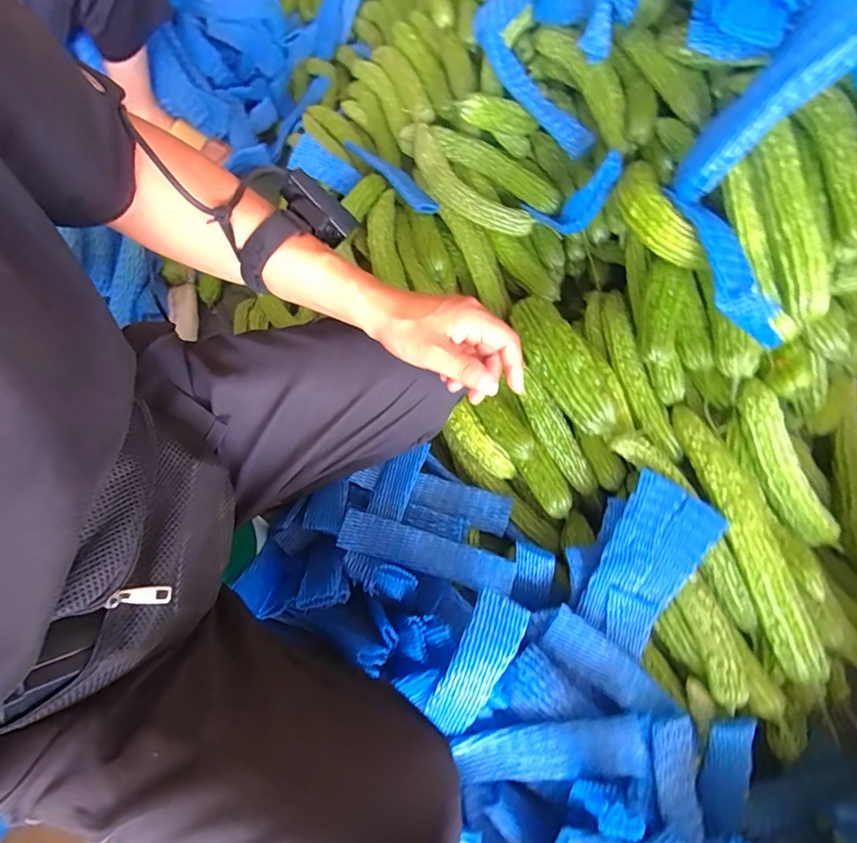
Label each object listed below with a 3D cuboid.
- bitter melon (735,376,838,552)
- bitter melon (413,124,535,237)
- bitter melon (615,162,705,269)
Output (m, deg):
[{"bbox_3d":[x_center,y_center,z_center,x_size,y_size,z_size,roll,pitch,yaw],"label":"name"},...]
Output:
[{"bbox_3d":[0.456,0.059,0.613,0.053,0.042,0.241,-33,99,-16],"label":"bitter melon"},{"bbox_3d":[0.062,-0.390,0.796,0.251,0.044,0.071,39,69,-1],"label":"bitter melon"},{"bbox_3d":[0.292,-0.268,0.600,0.084,0.043,0.169,-15,68,-9],"label":"bitter melon"}]

